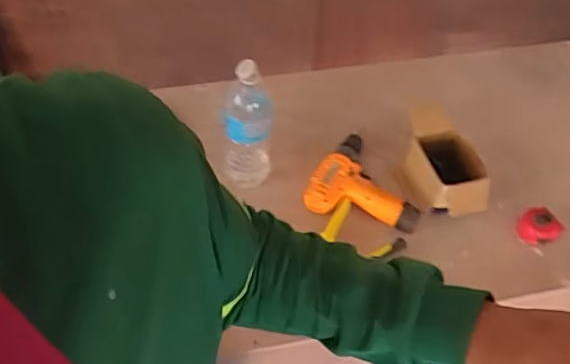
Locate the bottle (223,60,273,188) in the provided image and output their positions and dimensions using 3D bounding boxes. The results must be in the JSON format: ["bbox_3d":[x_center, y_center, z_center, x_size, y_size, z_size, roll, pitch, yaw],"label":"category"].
[{"bbox_3d":[-0.060,-0.081,0.999,0.085,0.258,0.064,-1,52,-3],"label":"bottle"}]

